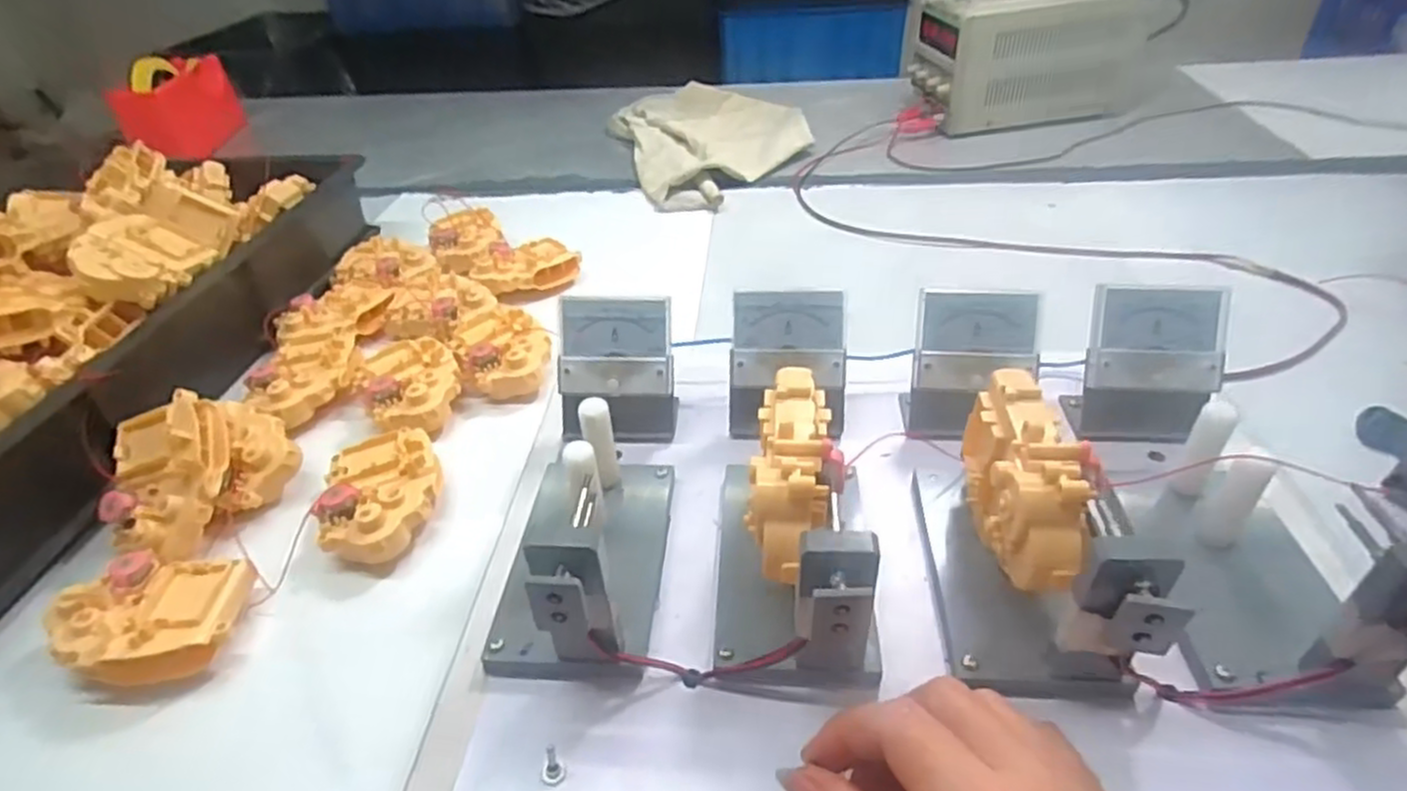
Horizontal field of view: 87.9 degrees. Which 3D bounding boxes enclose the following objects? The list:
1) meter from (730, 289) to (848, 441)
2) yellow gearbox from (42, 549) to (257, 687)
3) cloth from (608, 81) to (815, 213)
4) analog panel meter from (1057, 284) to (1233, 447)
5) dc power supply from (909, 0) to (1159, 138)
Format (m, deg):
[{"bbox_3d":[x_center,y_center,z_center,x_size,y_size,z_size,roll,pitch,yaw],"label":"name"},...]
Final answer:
[{"bbox_3d":[0.048,-0.017,0.410,0.063,0.069,0.046,2,39,7],"label":"meter"},{"bbox_3d":[-0.301,0.125,0.402,0.088,0.046,0.069,-2,39,3],"label":"yellow gearbox"},{"bbox_3d":[0.010,-0.362,1.005,0.251,0.031,0.436,-13,40,-11],"label":"cloth"},{"bbox_3d":[0.242,-0.016,0.393,0.067,0.075,0.047,3,39,9],"label":"analog panel meter"},{"bbox_3d":[0.436,-0.459,0.984,0.286,0.159,0.107,-8,39,-5],"label":"dc power supply"}]

